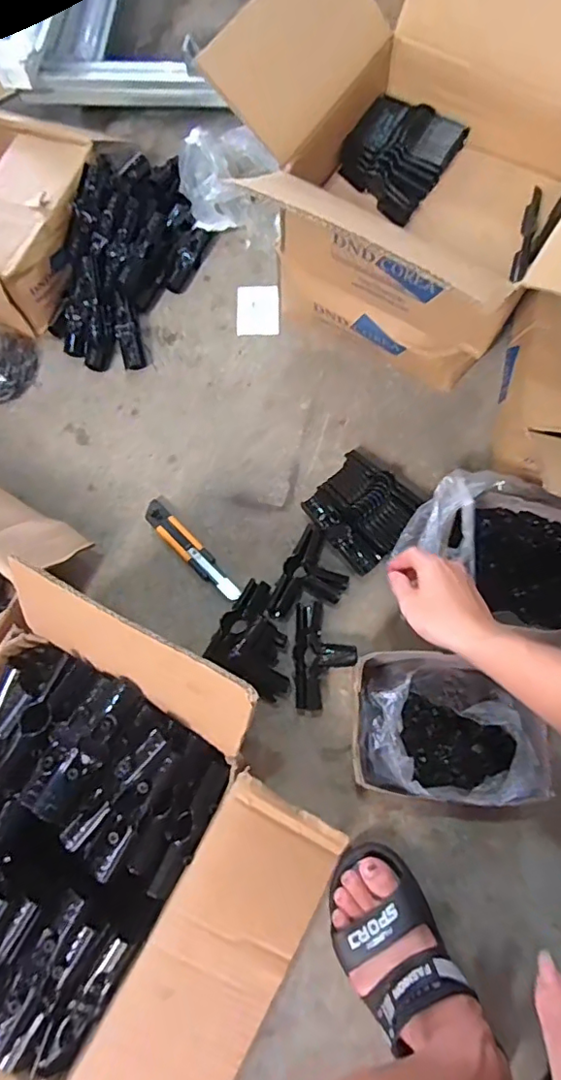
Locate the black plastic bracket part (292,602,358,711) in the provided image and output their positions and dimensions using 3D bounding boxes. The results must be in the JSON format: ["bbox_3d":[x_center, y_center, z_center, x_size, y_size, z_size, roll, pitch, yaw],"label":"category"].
[{"bbox_3d":[0.056,0.148,0.716,0.077,0.034,0.132,-2,71,1],"label":"black plastic bracket part"}]

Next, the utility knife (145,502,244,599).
[{"bbox_3d":[-0.125,0.014,0.782,0.188,0.015,0.034,43,77,14],"label":"utility knife"}]

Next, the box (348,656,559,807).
[{"bbox_3d":[0.181,0.208,0.628,0.210,0.111,0.161,-1,71,1],"label":"box"}]

